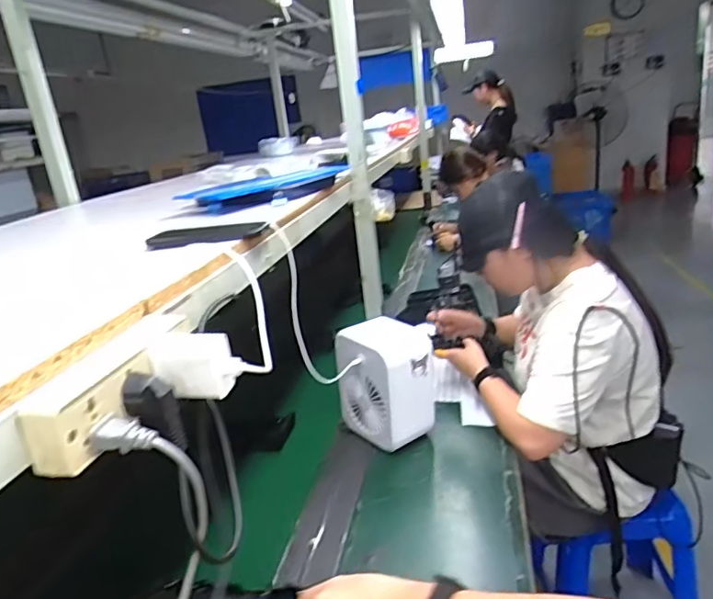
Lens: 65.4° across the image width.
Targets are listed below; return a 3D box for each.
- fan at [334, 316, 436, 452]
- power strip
[{"bbox_3d":[0.054,0.159,1.053,0.122,0.224,0.162,-21,23,-36],"label":"fan"},{"bbox_3d":[-0.181,0.060,0.426,0.033,0.054,0.167,-3,19,12],"label":"power strip"}]

